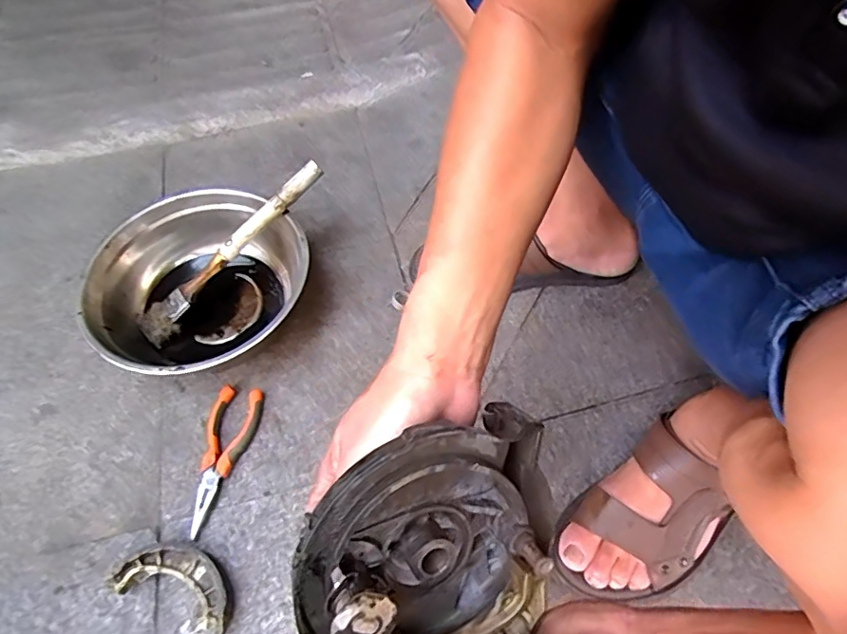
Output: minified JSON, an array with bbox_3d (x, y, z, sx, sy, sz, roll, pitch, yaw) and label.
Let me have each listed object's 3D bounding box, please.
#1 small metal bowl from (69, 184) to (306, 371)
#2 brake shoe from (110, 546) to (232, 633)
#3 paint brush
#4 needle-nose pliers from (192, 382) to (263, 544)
[{"bbox_3d":[-0.258,-0.034,0.625,0.232,0.079,0.241,0,59,0],"label":"small metal bowl"},{"bbox_3d":[-0.220,0.247,0.486,0.113,0.023,0.058,24,61,14],"label":"brake shoe"},{"bbox_3d":[-0.229,-0.081,0.626,0.280,0.021,0.046,-45,66,0],"label":"paint brush"},{"bbox_3d":[-0.212,0.145,0.554,0.051,0.015,0.149,11,59,7],"label":"needle-nose pliers"}]

